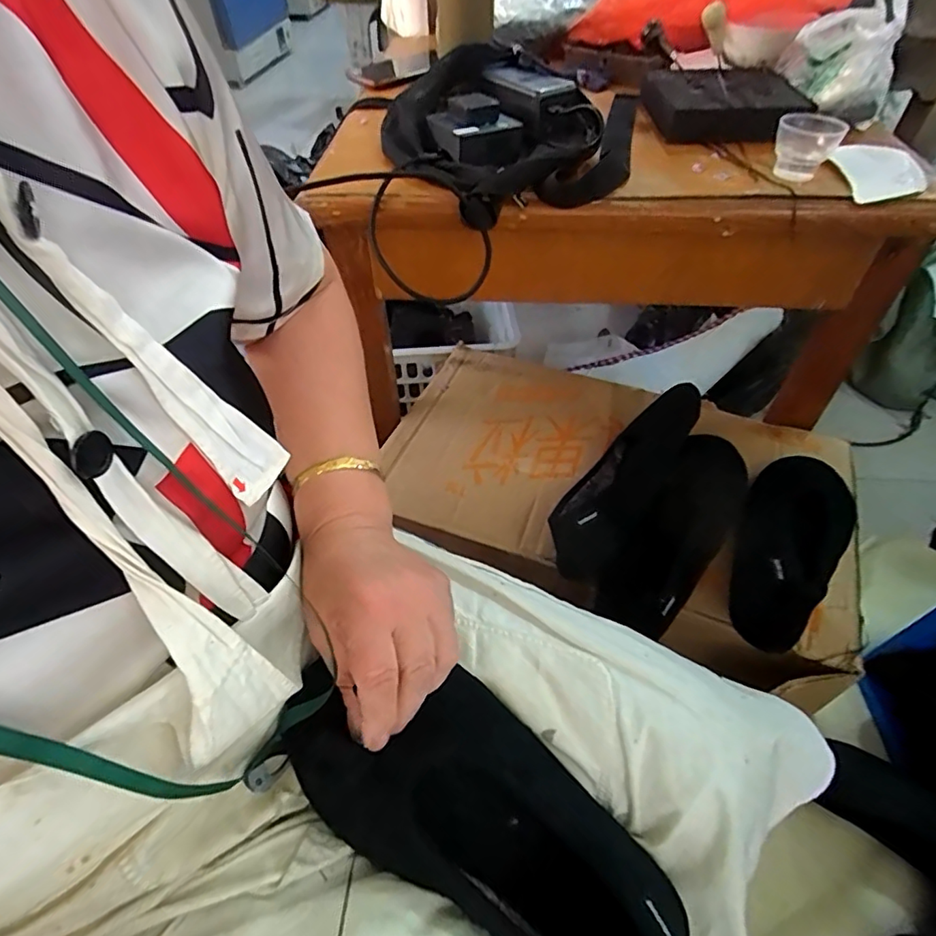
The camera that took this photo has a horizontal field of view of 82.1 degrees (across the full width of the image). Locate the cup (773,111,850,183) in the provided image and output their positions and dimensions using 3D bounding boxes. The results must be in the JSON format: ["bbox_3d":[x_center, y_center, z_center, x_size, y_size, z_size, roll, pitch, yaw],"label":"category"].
[{"bbox_3d":[0.303,-0.289,0.485,0.053,0.042,0.046,19,53,17],"label":"cup"}]

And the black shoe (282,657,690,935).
[{"bbox_3d":[0.009,0.190,0.305,0.235,0.055,0.101,29,55,8],"label":"black shoe"}]

